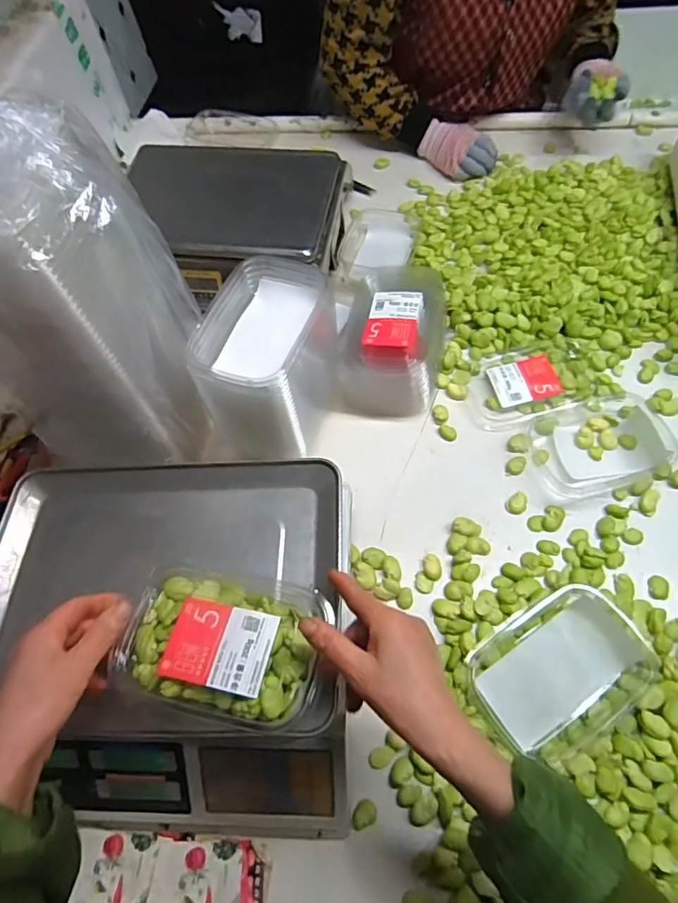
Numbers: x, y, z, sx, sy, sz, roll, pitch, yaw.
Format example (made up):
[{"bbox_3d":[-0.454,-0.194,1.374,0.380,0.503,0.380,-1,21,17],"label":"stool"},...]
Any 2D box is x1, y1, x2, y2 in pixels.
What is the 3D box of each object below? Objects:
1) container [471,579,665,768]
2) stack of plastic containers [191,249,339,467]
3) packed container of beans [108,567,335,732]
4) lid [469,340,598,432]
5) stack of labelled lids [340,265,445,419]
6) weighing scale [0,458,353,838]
[{"bbox_3d":[0.208,0.204,0.488,0.160,0.037,0.115,-30,63,-12],"label":"container"},{"bbox_3d":[-0.074,-0.101,0.593,0.110,0.161,0.173,15,63,13],"label":"stack of plastic containers"},{"bbox_3d":[-0.090,0.152,0.415,0.156,0.037,0.108,7,61,8],"label":"packed container of beans"},{"bbox_3d":[0.248,-0.092,0.670,0.160,0.014,0.112,-12,60,-2],"label":"lid"},{"bbox_3d":[0.074,-0.150,0.669,0.121,0.092,0.182,9,62,10],"label":"stack of labelled lids"},{"bbox_3d":[-0.160,0.175,0.490,0.327,0.127,0.309,-1,60,4],"label":"weighing scale"}]

